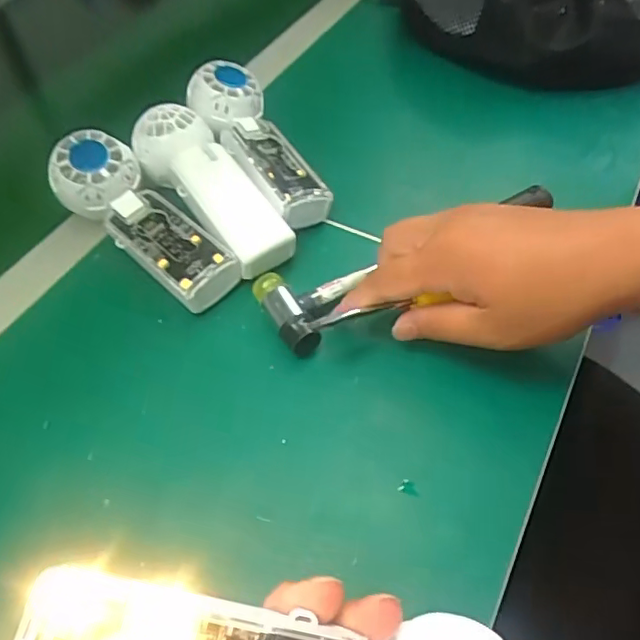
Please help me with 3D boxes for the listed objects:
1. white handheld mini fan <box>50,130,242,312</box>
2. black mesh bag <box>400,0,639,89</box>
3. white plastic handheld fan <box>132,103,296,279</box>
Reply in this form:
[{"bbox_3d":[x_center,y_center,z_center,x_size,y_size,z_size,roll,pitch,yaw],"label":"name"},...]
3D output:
[{"bbox_3d":[-0.121,-0.072,0.402,0.159,0.065,0.059,33,59,24],"label":"white handheld mini fan"},{"bbox_3d":[0.196,-0.275,0.506,0.249,0.112,0.073,15,53,12],"label":"black mesh bag"},{"bbox_3d":[-0.077,-0.100,0.419,0.057,0.037,0.157,-34,70,-24],"label":"white plastic handheld fan"}]

